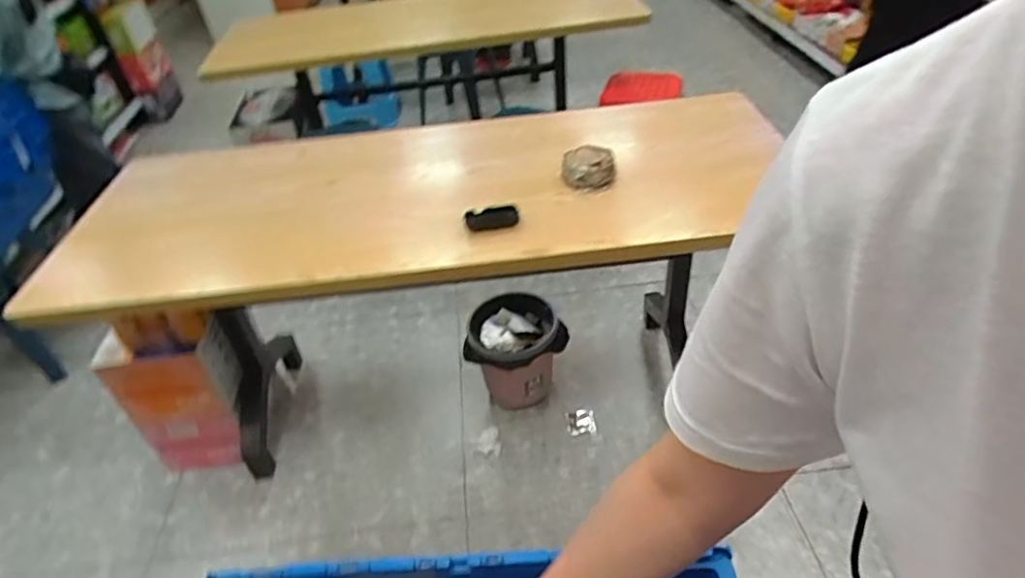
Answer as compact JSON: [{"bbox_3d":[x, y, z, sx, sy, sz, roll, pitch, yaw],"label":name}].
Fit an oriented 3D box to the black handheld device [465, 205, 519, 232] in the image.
[{"bbox_3d":[-0.041,-0.141,1.178,0.101,0.018,0.061,-9,41,-3],"label":"black handheld device"}]

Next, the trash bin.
[{"bbox_3d":[-0.011,0.159,1.695,0.255,0.241,0.266,-21,43,-16],"label":"trash bin"}]

